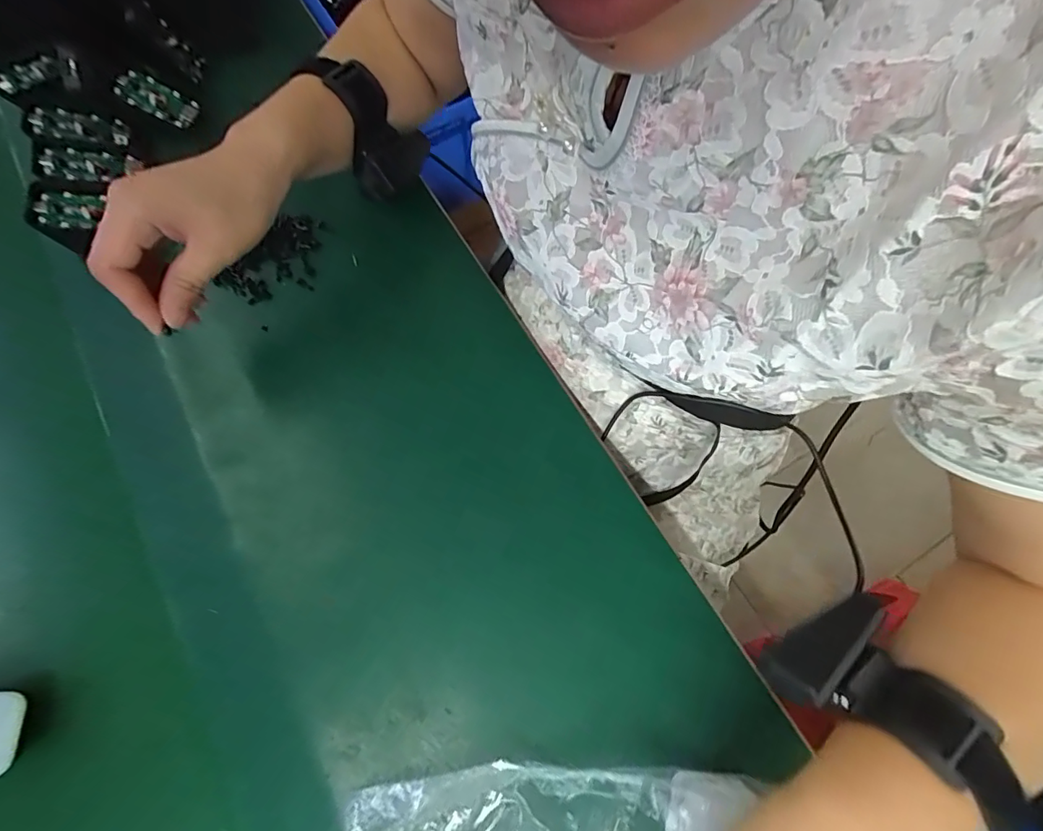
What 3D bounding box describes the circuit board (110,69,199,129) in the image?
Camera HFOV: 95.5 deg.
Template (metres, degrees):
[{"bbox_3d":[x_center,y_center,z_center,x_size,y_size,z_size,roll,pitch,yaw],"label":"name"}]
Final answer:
[{"bbox_3d":[-0.307,-0.267,0.401,0.054,0.005,0.030,20,71,-24],"label":"circuit board"}]

